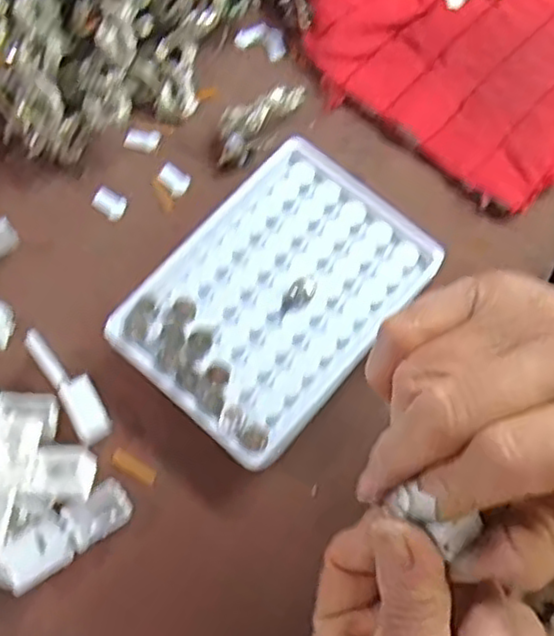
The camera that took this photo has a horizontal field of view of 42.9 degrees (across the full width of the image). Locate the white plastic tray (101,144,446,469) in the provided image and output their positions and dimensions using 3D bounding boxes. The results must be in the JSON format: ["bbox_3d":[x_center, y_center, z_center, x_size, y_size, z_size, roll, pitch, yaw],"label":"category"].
[{"bbox_3d":[-0.001,-0.010,0.329,0.097,0.023,0.132,39,77,13],"label":"white plastic tray"}]

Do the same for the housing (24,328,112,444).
[{"bbox_3d":[-0.094,0.030,0.324,0.015,0.013,0.058,-32,74,-9],"label":"housing"}]

